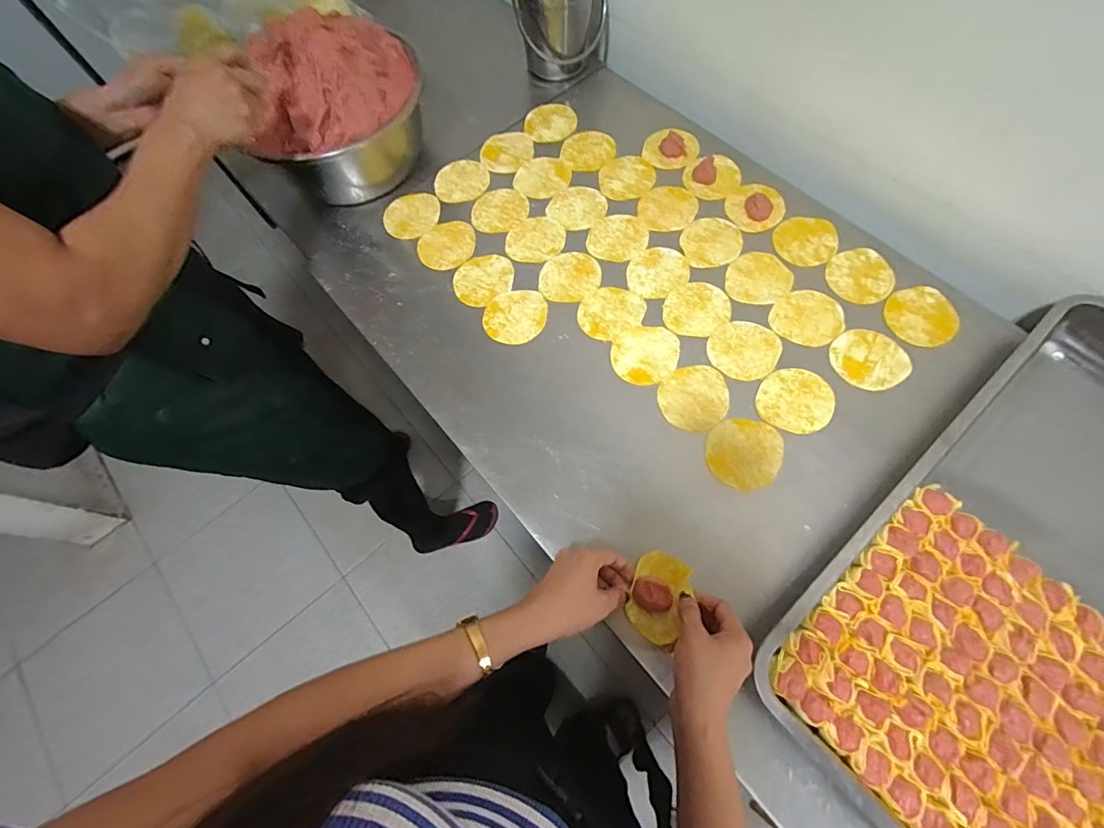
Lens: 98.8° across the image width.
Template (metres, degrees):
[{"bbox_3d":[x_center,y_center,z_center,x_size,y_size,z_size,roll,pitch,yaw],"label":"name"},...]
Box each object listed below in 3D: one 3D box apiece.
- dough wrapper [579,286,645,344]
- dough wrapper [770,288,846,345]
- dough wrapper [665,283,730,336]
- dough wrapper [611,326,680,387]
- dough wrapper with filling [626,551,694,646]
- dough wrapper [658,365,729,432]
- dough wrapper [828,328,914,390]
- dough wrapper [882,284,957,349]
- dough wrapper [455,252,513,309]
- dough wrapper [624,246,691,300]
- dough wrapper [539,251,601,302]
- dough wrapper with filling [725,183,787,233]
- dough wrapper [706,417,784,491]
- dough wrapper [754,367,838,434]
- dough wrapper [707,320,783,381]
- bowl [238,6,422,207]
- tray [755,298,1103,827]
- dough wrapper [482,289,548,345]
[{"bbox_3d":[0.078,-0.137,0.628,0.088,0.004,0.073,-33,71,-9],"label":"dough wrapper"},{"bbox_3d":[0.327,-0.124,0.604,0.083,0.006,0.081,-1,69,3],"label":"dough wrapper"},{"bbox_3d":[0.190,-0.139,0.620,0.087,0.004,0.076,-38,72,-11],"label":"dough wrapper"},{"bbox_3d":[0.118,-0.075,0.598,0.080,0.004,0.083,8,70,6],"label":"dough wrapper"},{"bbox_3d":[0.108,0.184,0.481,0.052,0.018,0.083,19,72,10],"label":"dough wrapper with filling"},{"bbox_3d":[0.171,-0.020,0.570,0.080,0.004,0.086,7,70,5],"label":"dough wrapper"},{"bbox_3d":[0.385,-0.068,0.577,0.084,0.004,0.083,-18,67,-4],"label":"dough wrapper"},{"bbox_3d":[0.463,-0.123,0.593,0.076,0.005,0.083,-4,67,10],"label":"dough wrapper"},{"bbox_3d":[-0.096,-0.190,0.659,0.088,0.005,0.076,-40,73,-11],"label":"dough wrapper"},{"bbox_3d":[0.144,-0.194,0.646,0.086,0.004,0.073,-35,72,-10],"label":"dough wrapper"},{"bbox_3d":[0.025,-0.191,0.655,0.081,0.004,0.083,1,69,3],"label":"dough wrapper"},{"bbox_3d":[0.288,-0.295,0.673,0.077,0.010,0.079,-1,69,3],"label":"dough wrapper with filling"},{"bbox_3d":[0.220,0.044,0.541,0.081,0.005,0.081,9,70,6],"label":"dough wrapper"},{"bbox_3d":[0.291,-0.018,0.563,0.082,0.004,0.080,-1,69,3],"label":"dough wrapper"},{"bbox_3d":[0.241,-0.082,0.592,0.081,0.004,0.084,-1,69,3],"label":"dough wrapper"},{"bbox_3d":[-0.290,-0.427,0.667,0.202,0.179,0.221,-10,69,-1],"label":"bowl"},{"bbox_3d":[0.521,0.177,0.449,0.607,0.062,0.401,-43,73,-12],"label":"tray"},{"bbox_3d":[-0.049,-0.132,0.633,0.079,0.008,0.086,-1,69,3],"label":"dough wrapper"}]

